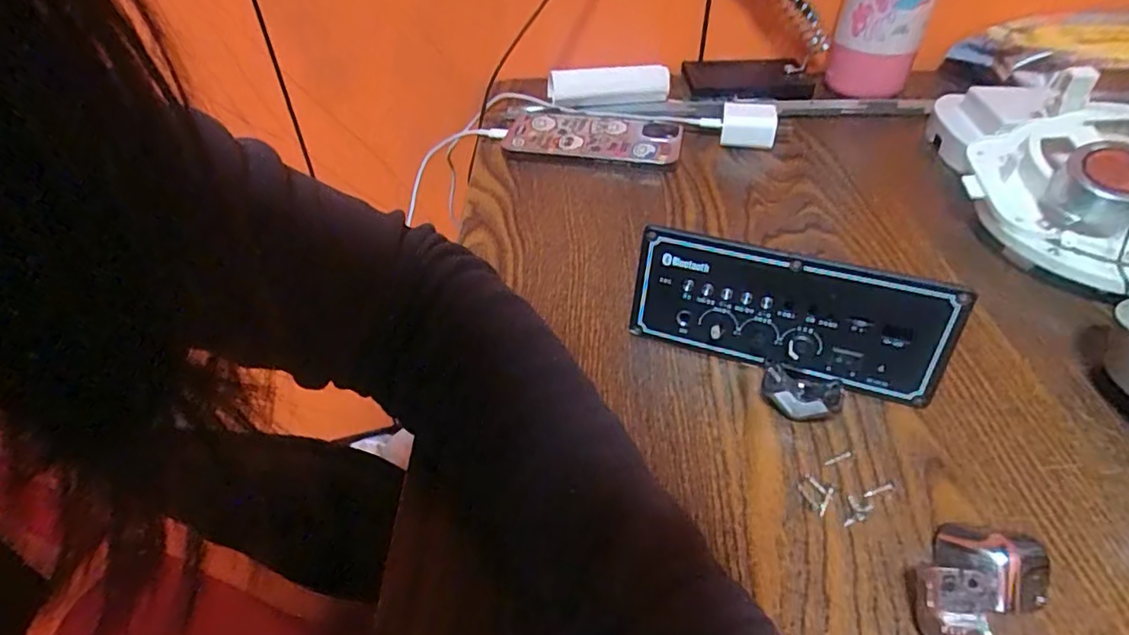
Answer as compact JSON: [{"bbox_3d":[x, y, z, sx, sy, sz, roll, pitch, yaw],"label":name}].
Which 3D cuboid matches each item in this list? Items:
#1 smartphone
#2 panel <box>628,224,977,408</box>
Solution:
[{"bbox_3d":[0.023,-0.152,0.501,0.146,0.005,0.069,11,56,17],"label":"smartphone"},{"bbox_3d":[0.109,-0.003,0.299,0.148,0.064,0.022,15,30,19],"label":"panel"}]

